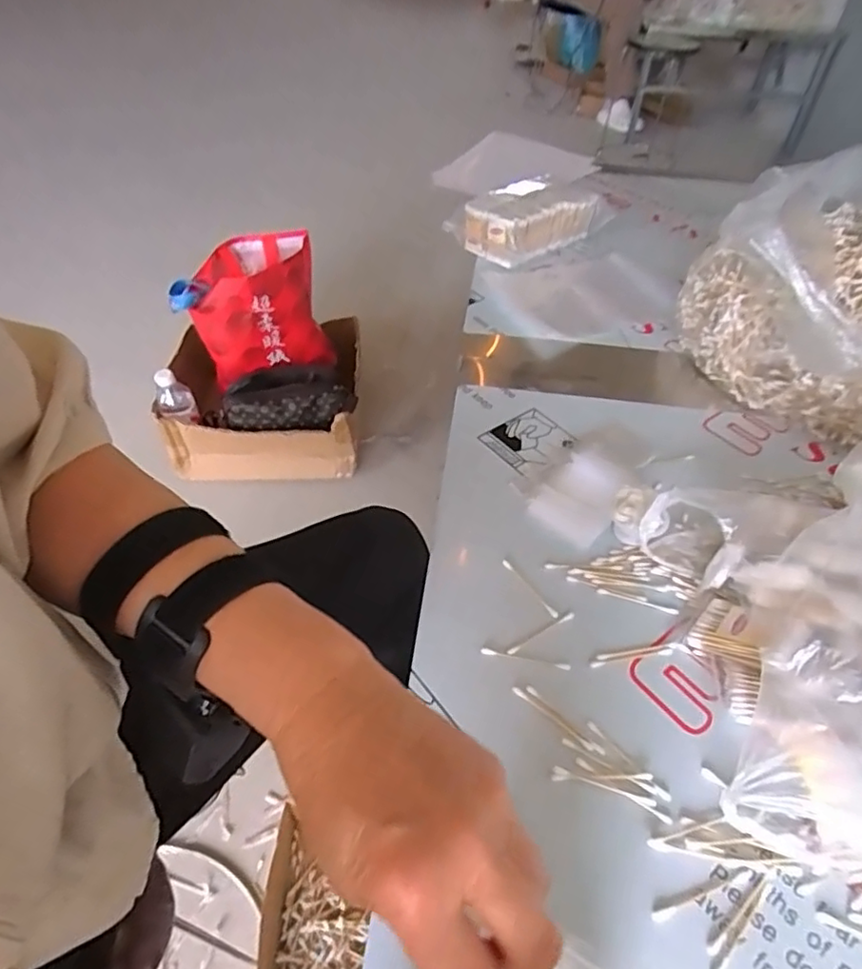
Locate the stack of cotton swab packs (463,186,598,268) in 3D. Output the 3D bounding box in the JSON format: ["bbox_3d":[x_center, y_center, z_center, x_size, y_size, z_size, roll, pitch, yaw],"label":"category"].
[{"bbox_3d":[0.163,-0.436,0.995,0.205,0.083,0.127,-31,55,-28],"label":"stack of cotton swab packs"}]

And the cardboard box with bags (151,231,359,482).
[{"bbox_3d":[-0.333,-0.263,1.207,0.344,0.339,0.343,-1,46,-3],"label":"cardboard box with bags"}]

